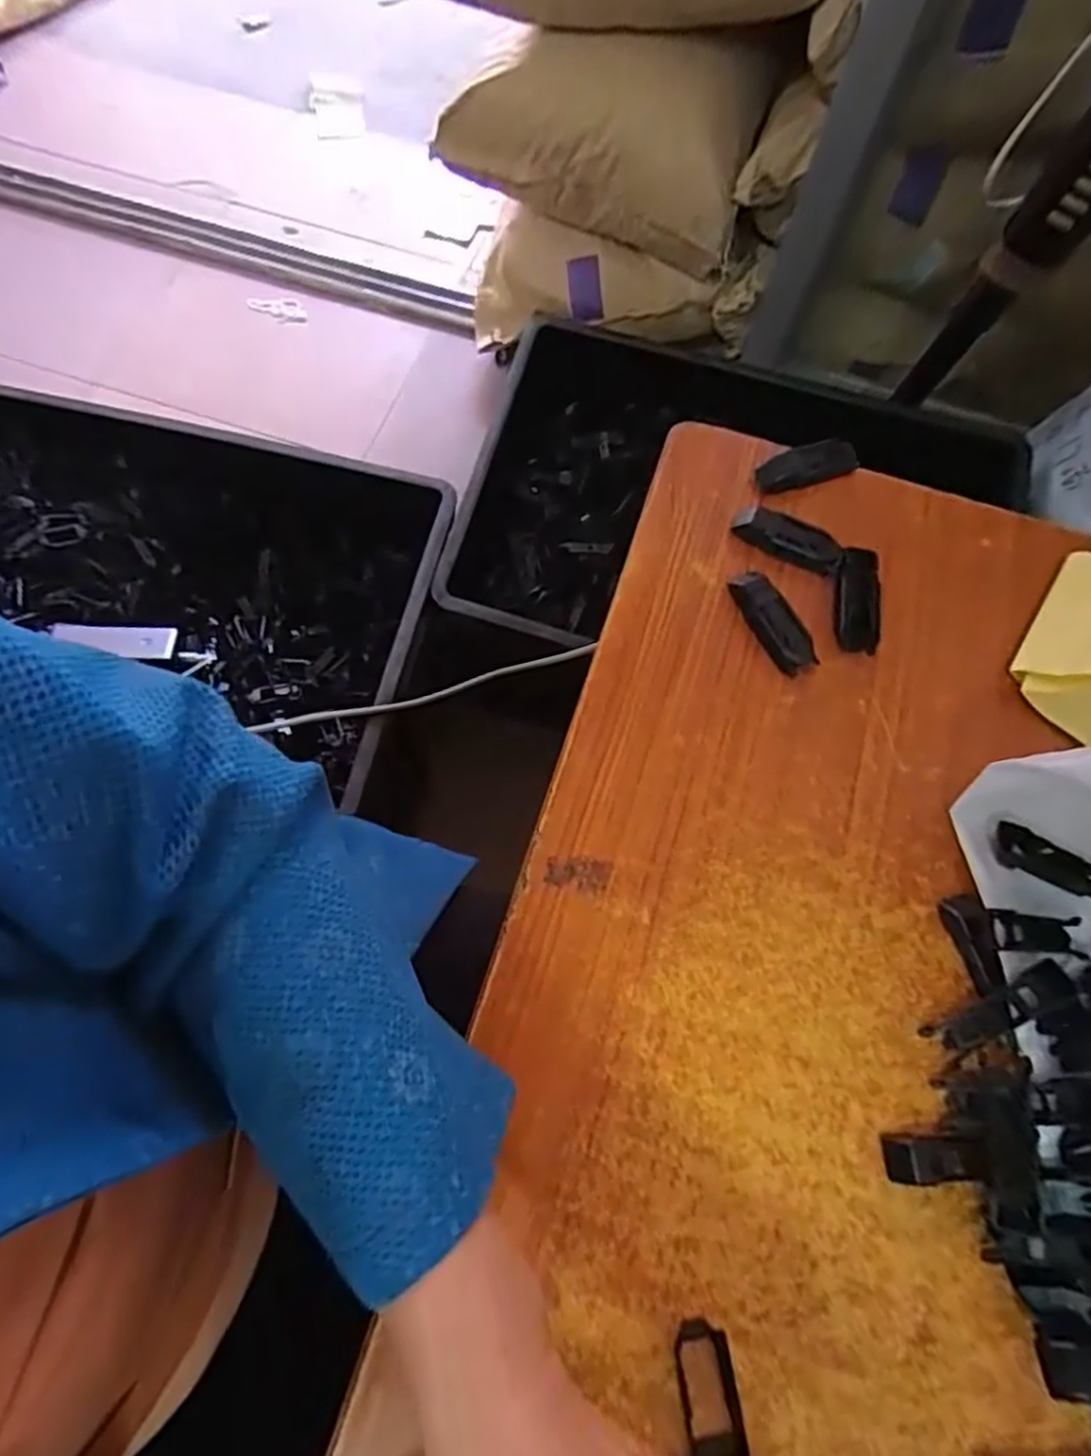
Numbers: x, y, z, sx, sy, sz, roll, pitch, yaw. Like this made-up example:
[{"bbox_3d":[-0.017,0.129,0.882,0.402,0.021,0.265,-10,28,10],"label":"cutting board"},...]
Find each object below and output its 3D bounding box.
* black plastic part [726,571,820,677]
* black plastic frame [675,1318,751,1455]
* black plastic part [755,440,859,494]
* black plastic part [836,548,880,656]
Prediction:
[{"bbox_3d":[0.133,-0.062,0.404,0.028,0.015,0.065,-21,71,-10],"label":"black plastic part"},{"bbox_3d":[0.069,0.277,0.286,0.024,0.010,0.052,-8,70,-6],"label":"black plastic frame"},{"bbox_3d":[0.166,-0.166,0.441,0.066,0.012,0.021,-15,71,-8],"label":"black plastic part"},{"bbox_3d":[0.185,-0.075,0.411,0.024,0.009,0.065,6,69,0],"label":"black plastic part"}]

